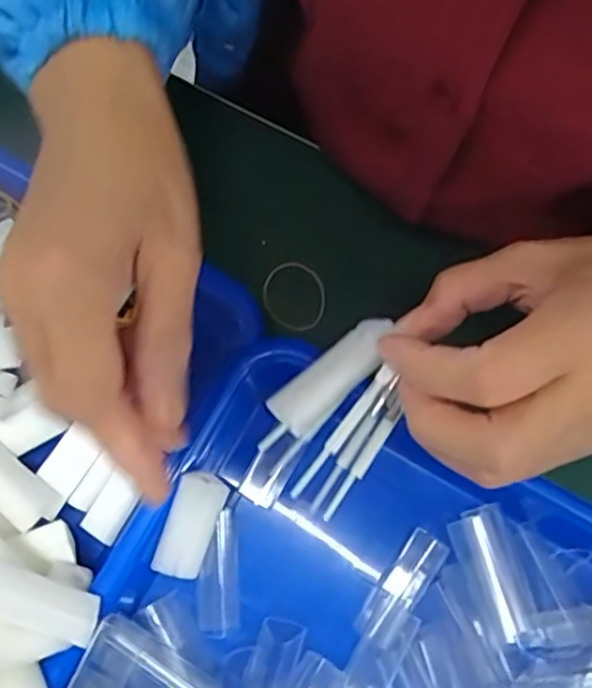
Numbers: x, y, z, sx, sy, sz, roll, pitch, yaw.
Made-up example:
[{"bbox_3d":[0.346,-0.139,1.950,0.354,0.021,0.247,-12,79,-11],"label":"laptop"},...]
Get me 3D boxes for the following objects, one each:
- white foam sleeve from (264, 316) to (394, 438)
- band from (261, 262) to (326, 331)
[{"bbox_3d":[0.015,0.011,0.265,0.020,0.012,0.055,44,81,7],"label":"white foam sleeve"},{"bbox_3d":[-0.001,-0.025,0.347,0.034,0.004,0.032,0,79,-1],"label":"band"}]

